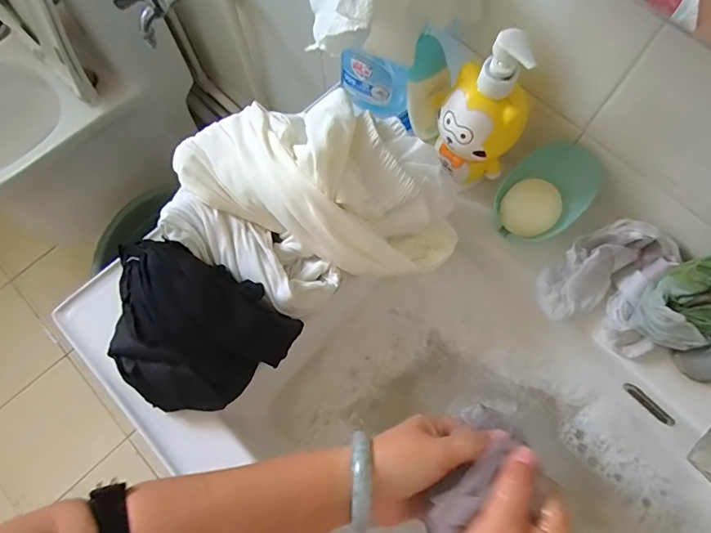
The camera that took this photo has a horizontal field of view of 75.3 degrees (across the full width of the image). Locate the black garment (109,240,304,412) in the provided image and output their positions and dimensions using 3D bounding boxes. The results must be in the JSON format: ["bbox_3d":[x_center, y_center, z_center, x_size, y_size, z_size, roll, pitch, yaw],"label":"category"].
[{"bbox_3d":[-0.156,0.062,0.427,0.164,0.062,0.132,29,74,10],"label":"black garment"}]

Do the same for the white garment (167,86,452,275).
[{"bbox_3d":[-0.032,-0.093,0.428,0.265,0.081,0.129,23,73,8],"label":"white garment"}]

